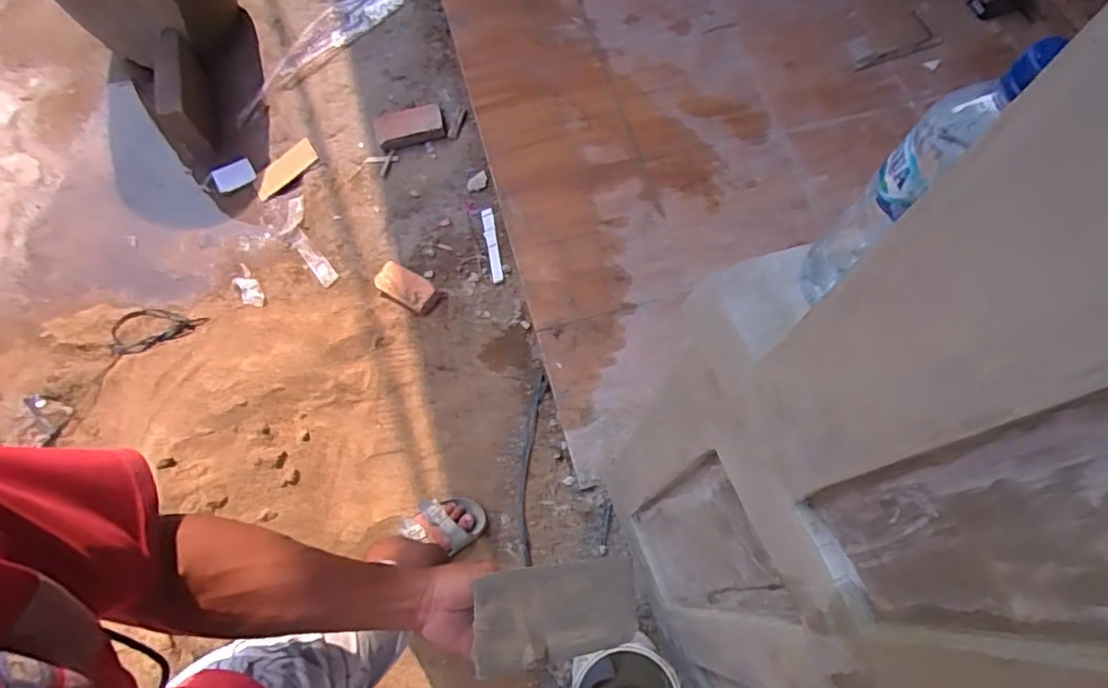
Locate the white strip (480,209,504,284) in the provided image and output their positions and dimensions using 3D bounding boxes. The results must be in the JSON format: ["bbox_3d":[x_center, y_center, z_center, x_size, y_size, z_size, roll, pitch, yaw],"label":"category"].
[{"bbox_3d":[-0.154,-0.246,1.494,0.029,0.007,0.201,-12,75,8],"label":"white strip"}]

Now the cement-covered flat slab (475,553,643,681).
[{"bbox_3d":[0.005,0.246,0.546,0.155,0.013,0.085,0,83,-22],"label":"cement-covered flat slab"}]

